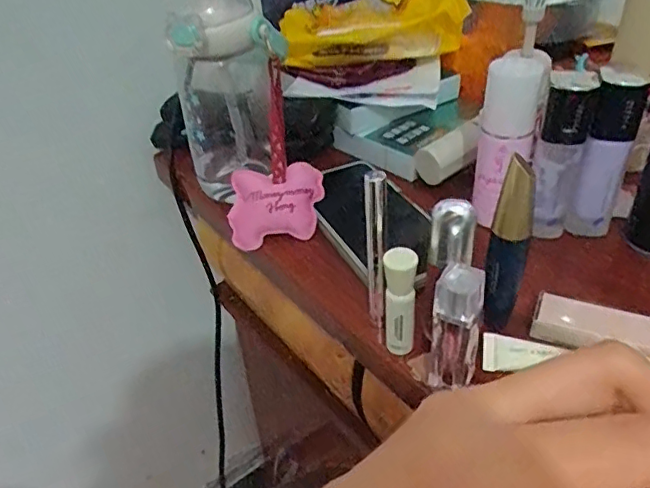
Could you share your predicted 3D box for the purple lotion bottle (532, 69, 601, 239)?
[{"bbox_3d":[0.170,-0.061,0.405,0.030,0.119,0.028,18,43,26],"label":"purple lotion bottle"}]

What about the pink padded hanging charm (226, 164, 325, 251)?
[{"bbox_3d":[-0.039,-0.031,0.451,0.076,0.015,0.062,-7,81,0],"label":"pink padded hanging charm"}]

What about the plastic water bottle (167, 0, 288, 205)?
[{"bbox_3d":[-0.074,-0.116,0.463,0.082,0.178,0.079,-11,38,-9],"label":"plastic water bottle"}]

